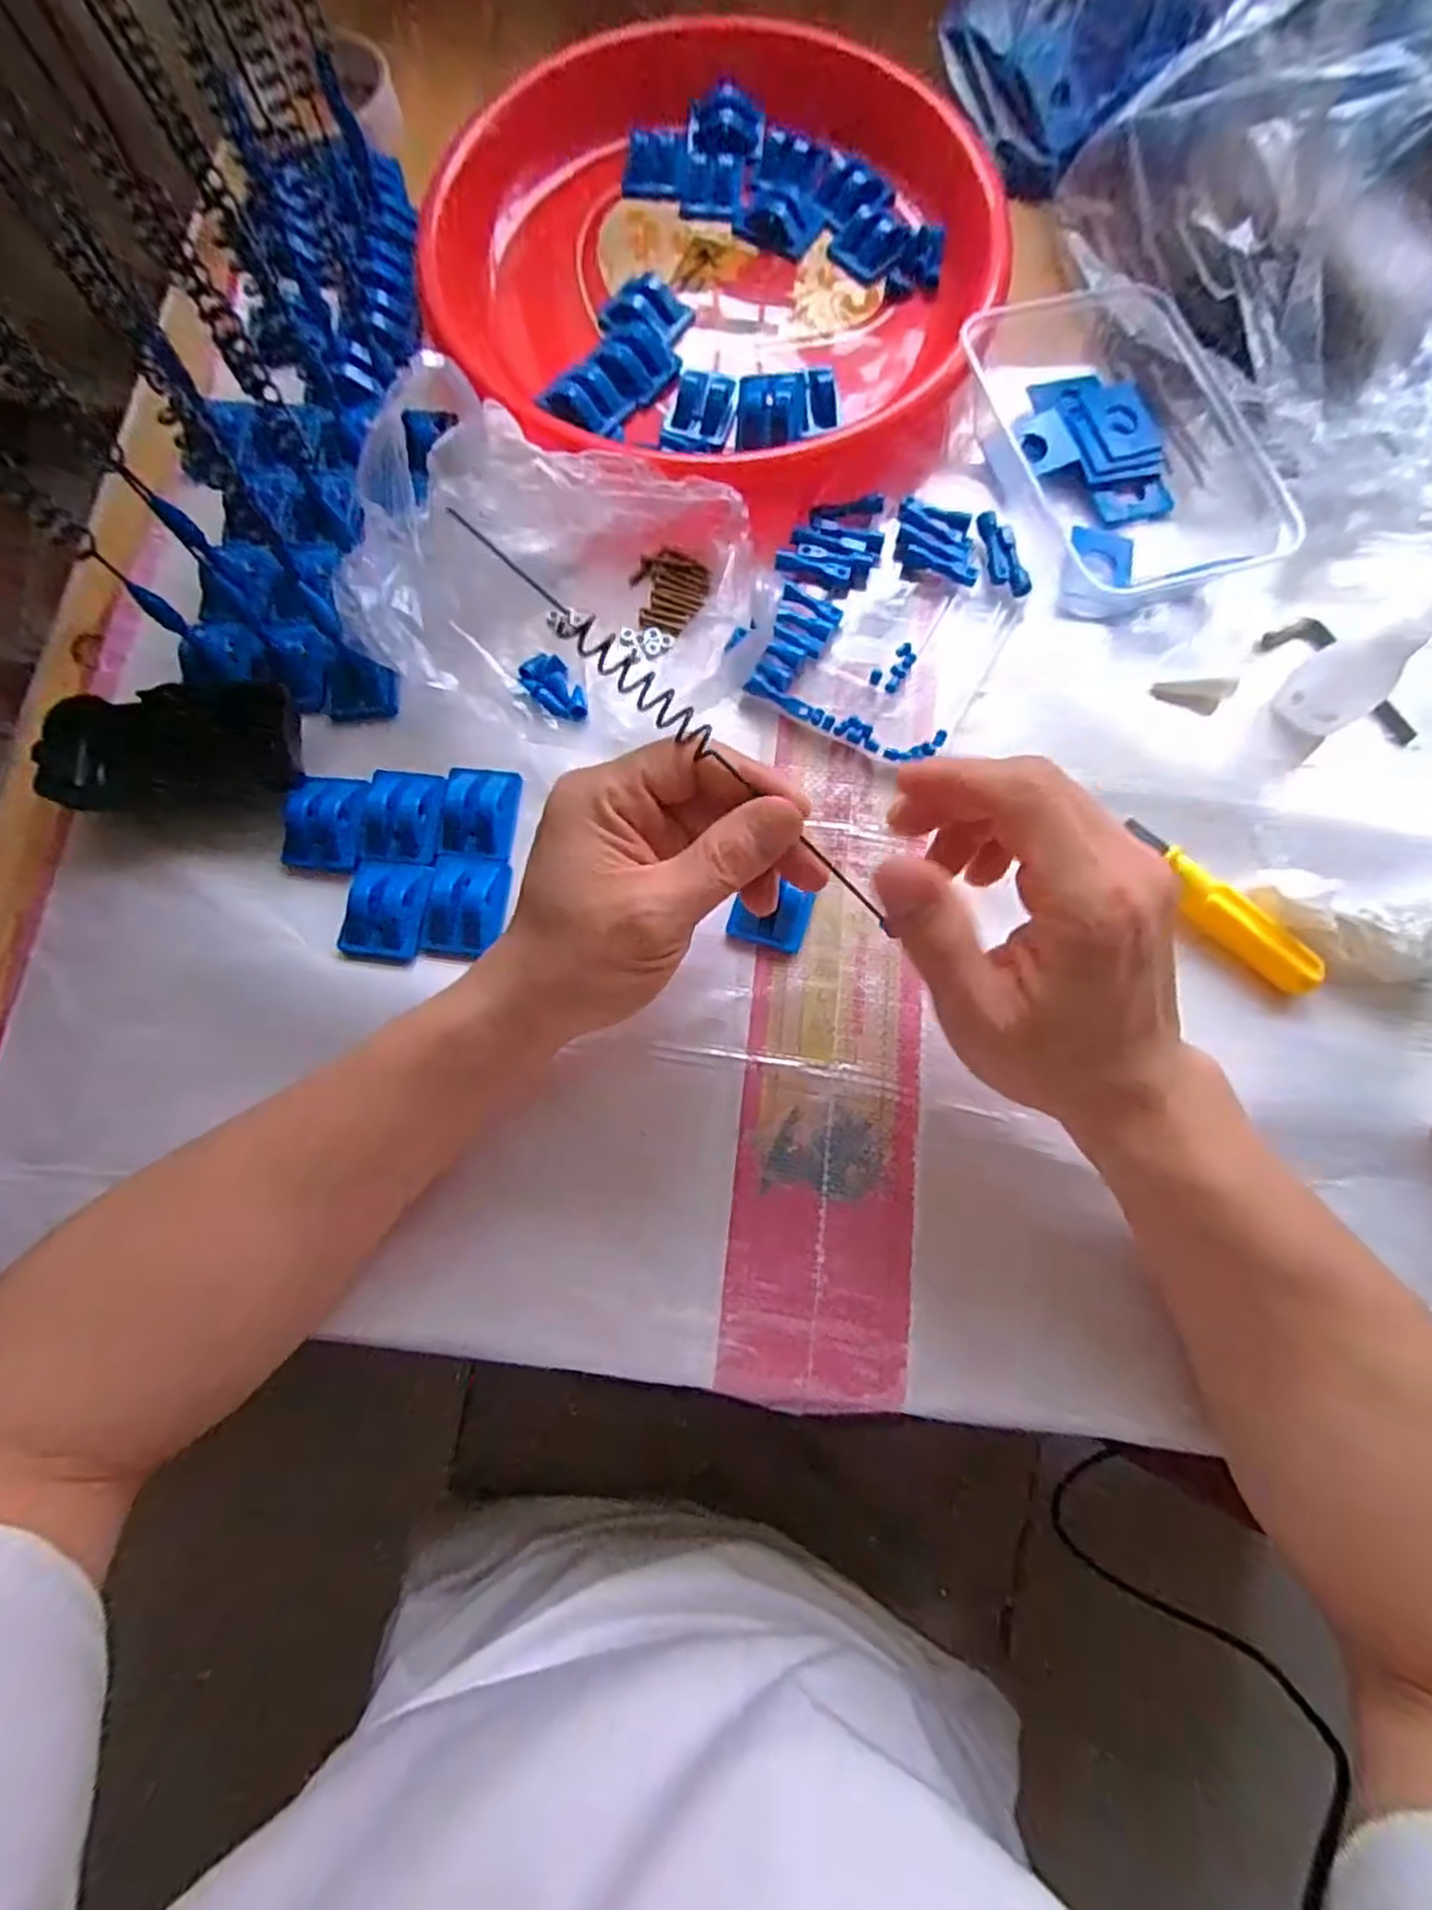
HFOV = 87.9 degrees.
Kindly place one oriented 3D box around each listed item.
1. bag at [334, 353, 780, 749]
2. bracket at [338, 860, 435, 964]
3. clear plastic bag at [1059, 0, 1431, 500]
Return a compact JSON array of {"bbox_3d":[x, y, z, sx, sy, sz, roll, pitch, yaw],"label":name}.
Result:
[{"bbox_3d":[-0.070,-0.175,0.339,0.172,0.059,0.134,18,78,5],"label":"bag"},{"bbox_3d":[-0.146,-0.020,0.329,0.034,0.014,0.043,10,77,3],"label":"bracket"},{"bbox_3d":[0.282,-0.341,0.329,0.138,0.135,0.236,-20,77,-4],"label":"clear plastic bag"}]

